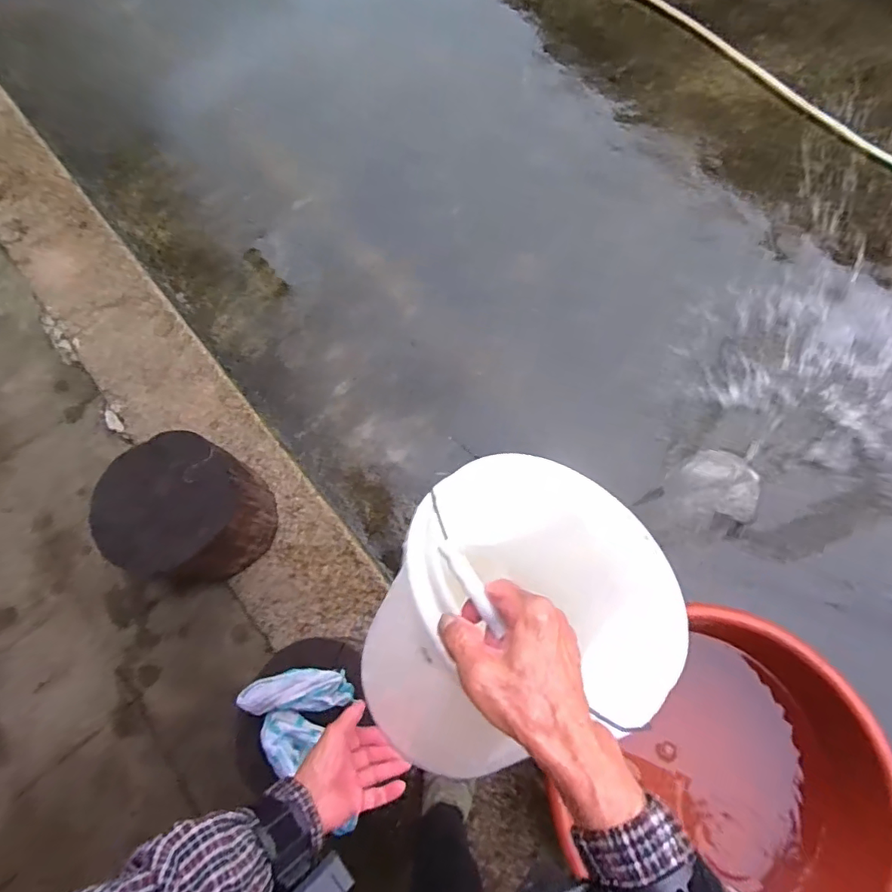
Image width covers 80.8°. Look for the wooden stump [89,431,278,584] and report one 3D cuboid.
[{"bbox_3d":[-0.546,0.143,1.097,0.291,0.252,0.265,15,72,9],"label":"wooden stump"}]

